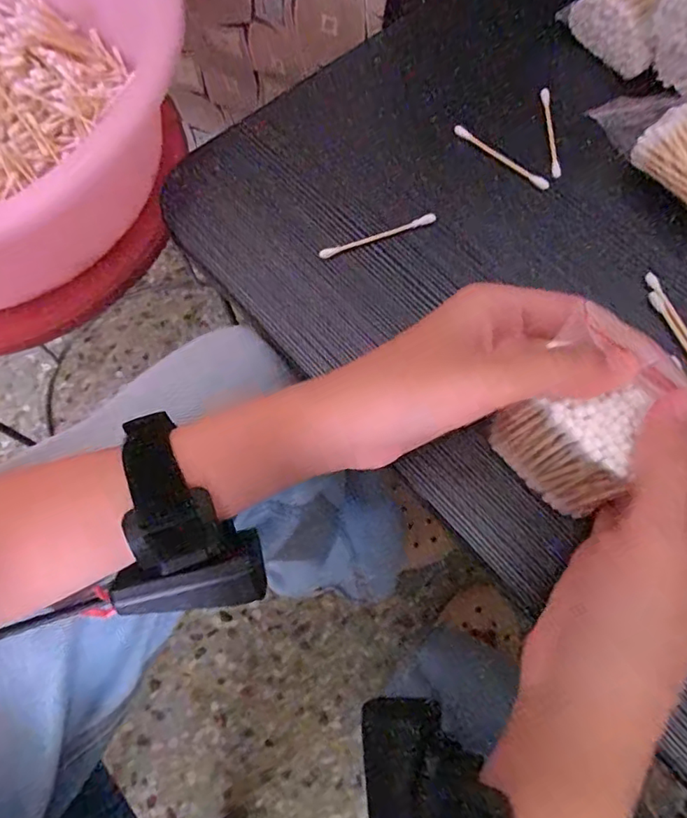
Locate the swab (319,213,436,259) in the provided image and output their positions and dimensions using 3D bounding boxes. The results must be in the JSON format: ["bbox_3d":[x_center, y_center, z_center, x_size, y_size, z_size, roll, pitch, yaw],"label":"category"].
[{"bbox_3d":[0.020,-0.099,0.315,0.070,0.007,0.004,-21,70,-5],"label":"swab"}]

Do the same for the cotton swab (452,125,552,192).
[{"bbox_3d":[0.095,-0.152,0.330,0.068,0.004,0.007,40,76,15],"label":"cotton swab"}]

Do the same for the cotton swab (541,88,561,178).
[{"bbox_3d":[0.127,-0.170,0.336,0.006,0.004,0.070,0,70,2],"label":"cotton swab"}]

